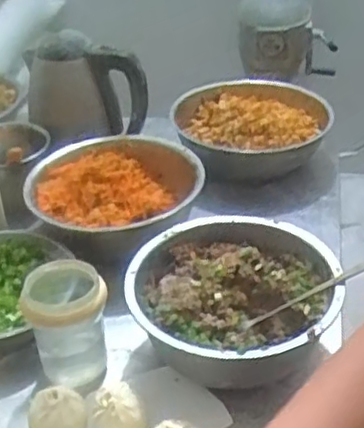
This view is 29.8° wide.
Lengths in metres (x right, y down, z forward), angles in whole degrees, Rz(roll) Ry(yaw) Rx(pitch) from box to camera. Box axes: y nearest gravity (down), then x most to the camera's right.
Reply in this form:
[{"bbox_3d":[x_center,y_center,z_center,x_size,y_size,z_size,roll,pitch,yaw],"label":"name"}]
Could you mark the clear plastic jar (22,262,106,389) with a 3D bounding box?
[{"bbox_3d":[-0.122,0.121,0.744,0.078,0.121,0.084,-2,35,1],"label":"clear plastic jar"}]

